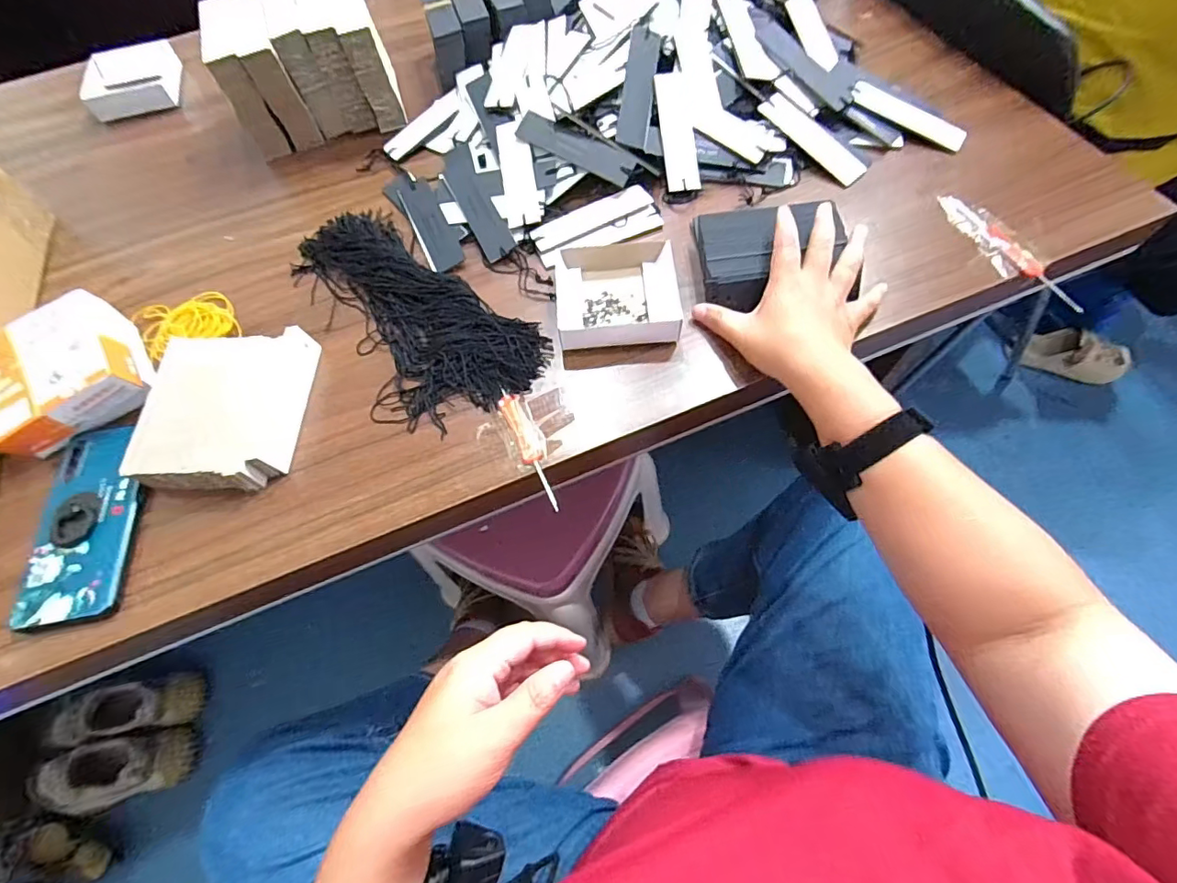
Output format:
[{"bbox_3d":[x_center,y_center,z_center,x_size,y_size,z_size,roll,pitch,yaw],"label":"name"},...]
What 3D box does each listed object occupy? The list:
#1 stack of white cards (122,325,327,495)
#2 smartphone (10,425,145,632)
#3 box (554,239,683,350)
[{"bbox_3d":[-0.299,-0.031,0.434,0.113,0.038,0.142,1,65,3],"label":"stack of white cards"},{"bbox_3d":[-0.386,0.058,0.405,0.070,0.018,0.162,-11,65,-3],"label":"smartphone"},{"bbox_3d":[0.026,-0.137,0.476,0.109,0.023,0.112,-7,65,-1],"label":"box"}]

